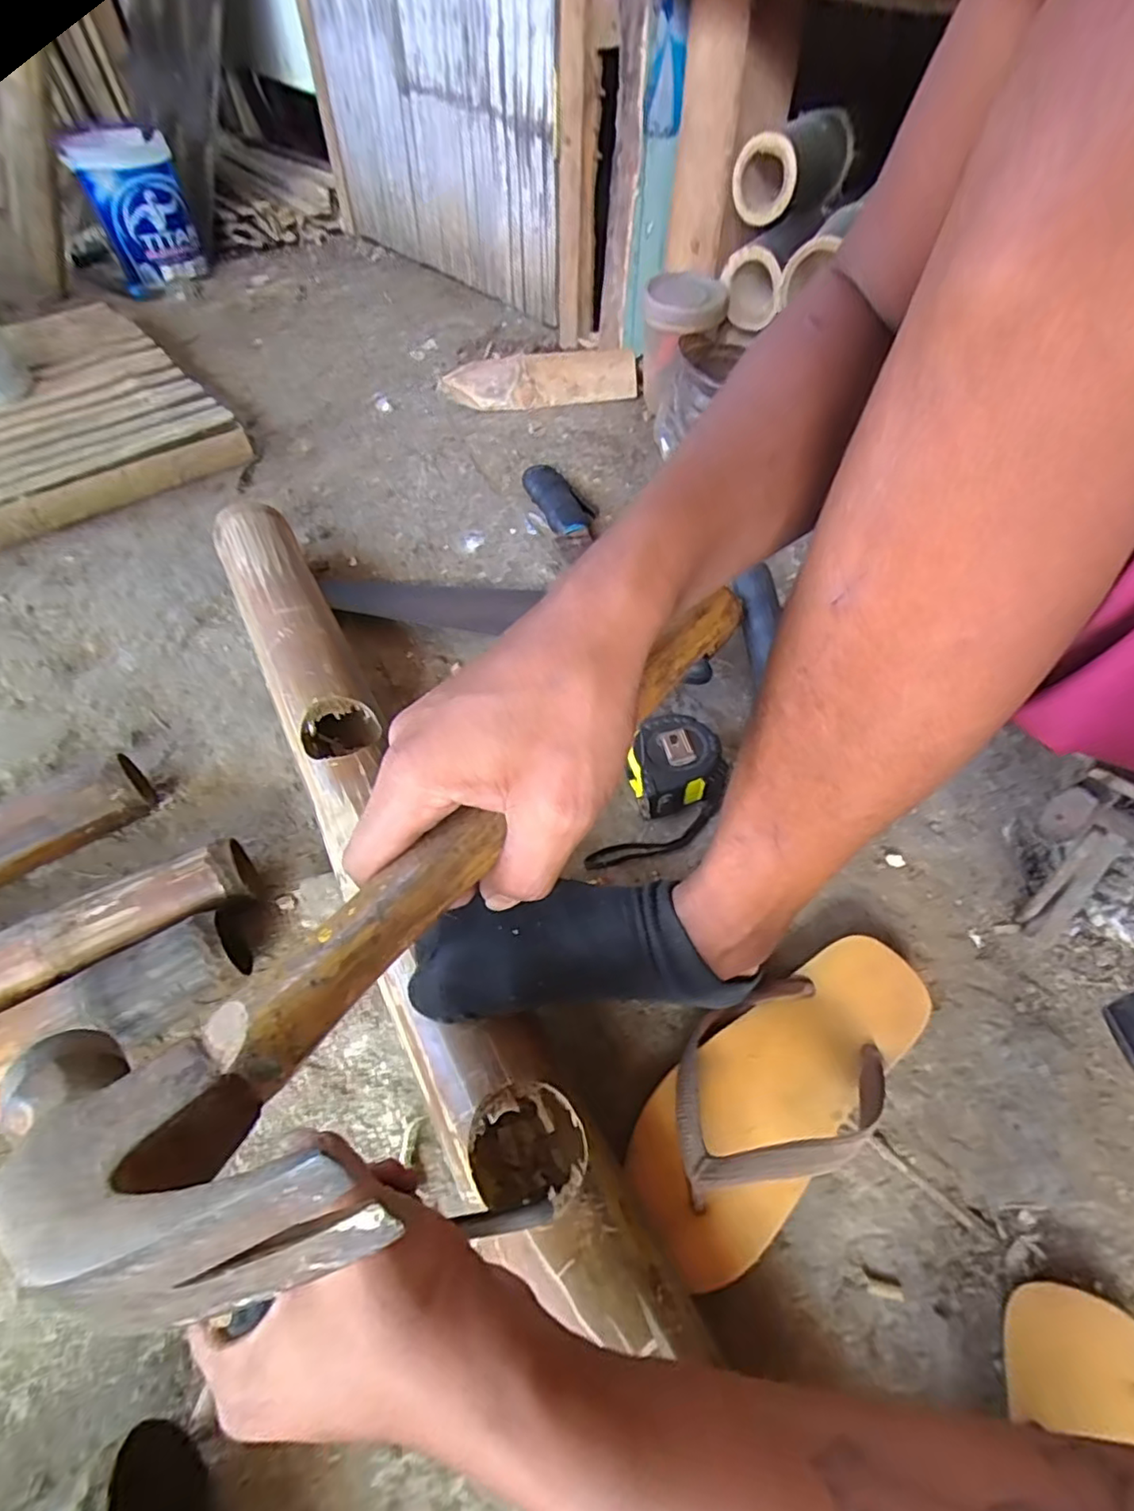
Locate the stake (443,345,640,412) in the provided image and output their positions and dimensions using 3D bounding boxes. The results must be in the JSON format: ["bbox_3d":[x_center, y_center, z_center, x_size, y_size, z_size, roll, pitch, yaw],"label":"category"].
[{"bbox_3d":[-0.040,-0.549,0.898,0.281,0.057,0.071,-4,55,-1],"label":"stake"}]

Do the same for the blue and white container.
[{"bbox_3d":[-0.818,-1.051,1.186,0.173,0.198,0.182,-29,59,-17],"label":"blue and white container"}]

